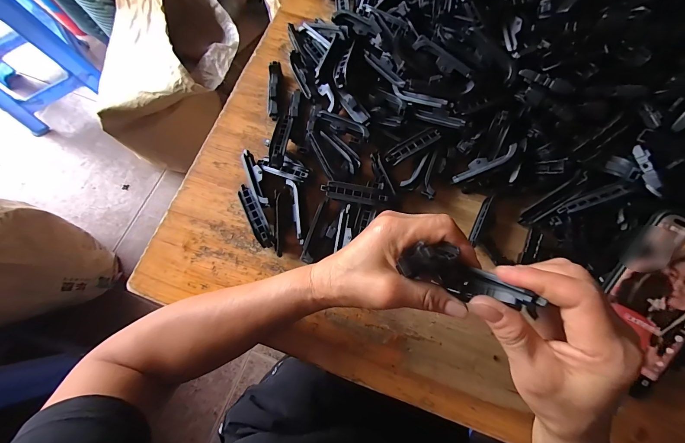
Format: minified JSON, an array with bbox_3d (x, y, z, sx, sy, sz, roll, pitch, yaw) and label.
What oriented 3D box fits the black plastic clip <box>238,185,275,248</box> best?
[{"bbox_3d":[-0.093,-0.005,0.329,0.017,0.019,0.072,-25,76,-7],"label":"black plastic clip"}]

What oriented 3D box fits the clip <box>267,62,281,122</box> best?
[{"bbox_3d":[-0.087,-0.164,0.380,0.014,0.015,0.076,0,74,0],"label":"clip"}]

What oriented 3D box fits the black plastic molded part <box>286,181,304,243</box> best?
[{"bbox_3d":[-0.050,-0.011,0.330,0.010,0.011,0.072,-11,74,-3],"label":"black plastic molded part"}]

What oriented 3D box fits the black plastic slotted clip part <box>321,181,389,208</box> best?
[{"bbox_3d":[0.014,-0.030,0.327,0.073,0.016,0.018,13,74,4],"label":"black plastic slotted clip part"}]

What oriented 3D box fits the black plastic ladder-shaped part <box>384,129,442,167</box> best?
[{"bbox_3d":[0.079,-0.087,0.343,0.066,0.006,0.018,-30,76,-8],"label":"black plastic ladder-shaped part"}]

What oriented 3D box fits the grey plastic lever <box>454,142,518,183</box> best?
[{"bbox_3d":[0.152,-0.062,0.328,0.069,0.005,0.016,-26,75,23],"label":"grey plastic lever"}]

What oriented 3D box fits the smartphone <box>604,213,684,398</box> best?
[{"bbox_3d":[0.288,0.074,0.276,0.077,0.011,0.149,29,98,10],"label":"smartphone"}]

